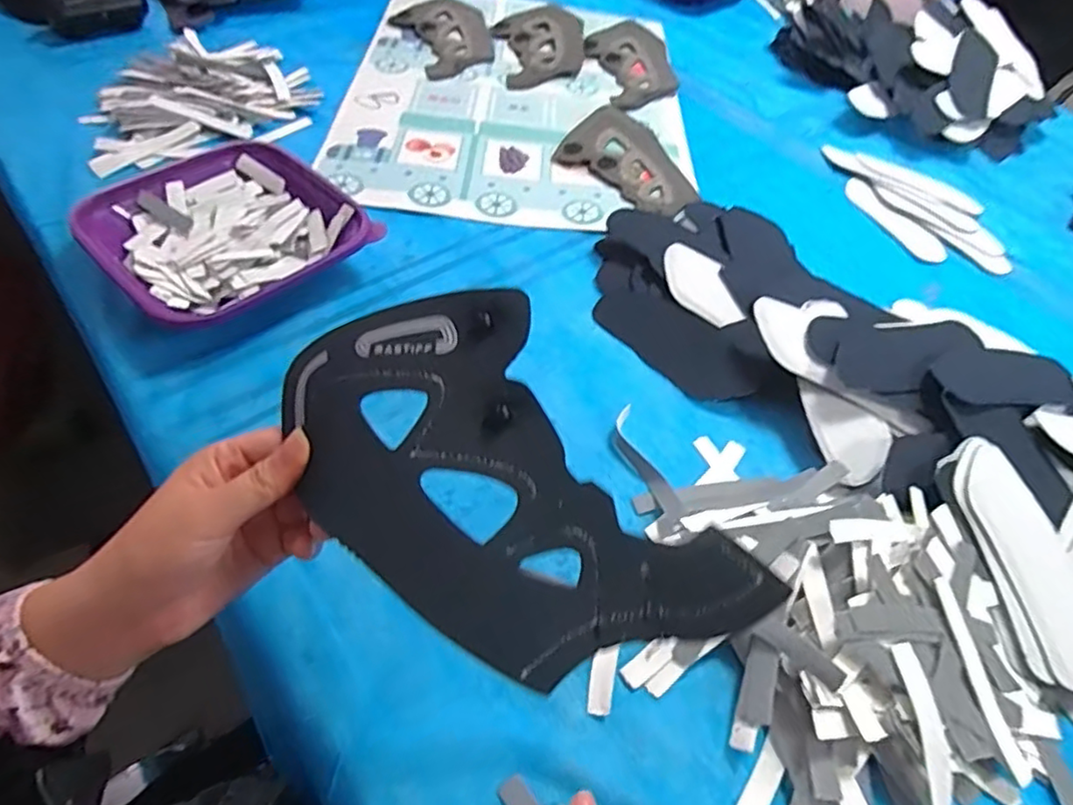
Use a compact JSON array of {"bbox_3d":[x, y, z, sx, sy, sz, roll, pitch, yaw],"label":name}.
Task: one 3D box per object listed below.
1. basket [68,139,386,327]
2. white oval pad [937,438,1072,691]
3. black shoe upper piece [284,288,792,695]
[{"bbox_3d":[-0.244,-0.138,0.510,0.161,0.052,0.188,39,57,20],"label":"basket"},{"bbox_3d":[0.312,0.098,0.404,0.075,0.007,0.151,-9,68,-19],"label":"white oval pad"},{"bbox_3d":[-0.020,0.034,0.254,0.118,0.009,0.195,-39,73,-3],"label":"black shoe upper piece"}]

